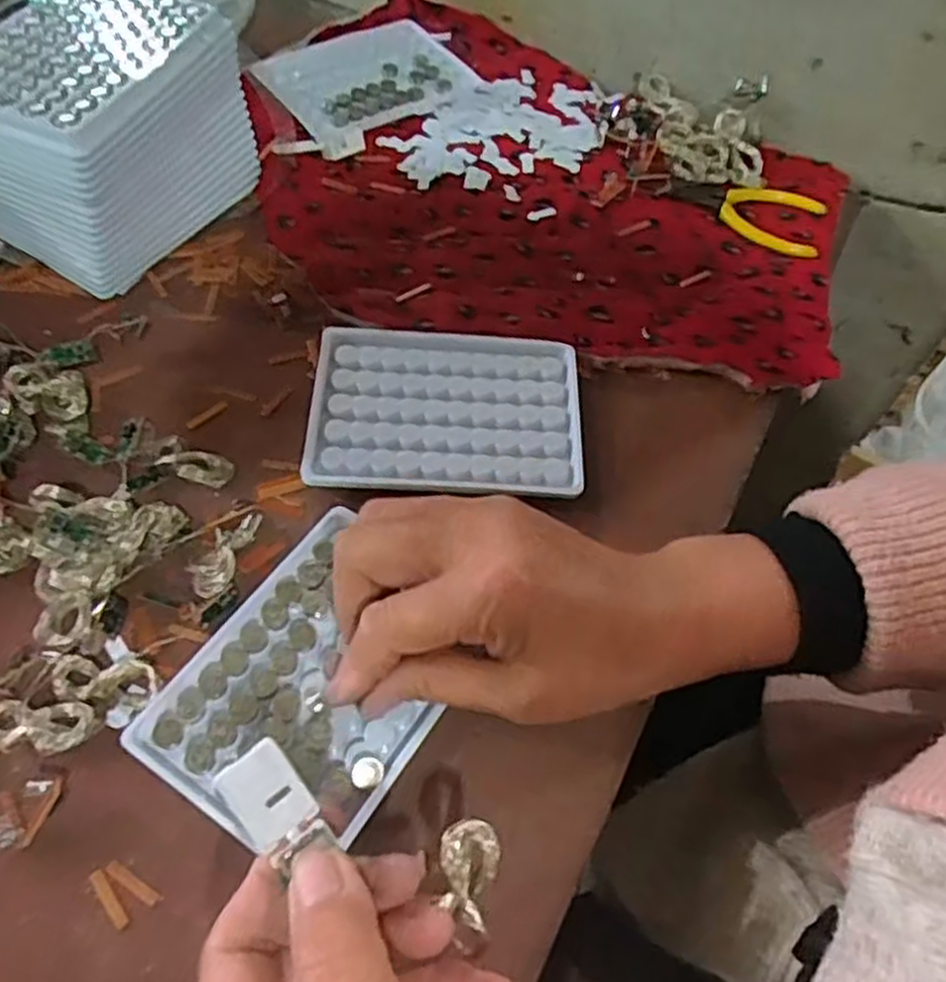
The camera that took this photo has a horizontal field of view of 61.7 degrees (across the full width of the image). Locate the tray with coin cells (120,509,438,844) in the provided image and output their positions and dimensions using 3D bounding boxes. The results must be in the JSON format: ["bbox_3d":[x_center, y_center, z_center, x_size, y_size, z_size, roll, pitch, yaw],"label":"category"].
[{"bbox_3d":[-0.063,0.074,0.315,0.100,0.014,0.123,30,60,14],"label":"tray with coin cells"}]

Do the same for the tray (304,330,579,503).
[{"bbox_3d":[-0.013,-0.041,0.392,0.132,0.008,0.094,3,57,-3],"label":"tray"}]

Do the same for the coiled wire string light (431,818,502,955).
[{"bbox_3d":[-0.002,0.126,0.253,0.019,0.007,0.039,3,82,-3],"label":"coiled wire string light"}]

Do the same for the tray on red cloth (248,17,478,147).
[{"bbox_3d":[-0.074,-0.282,0.534,0.129,0.009,0.107,-33,65,-22],"label":"tray on red cloth"}]

